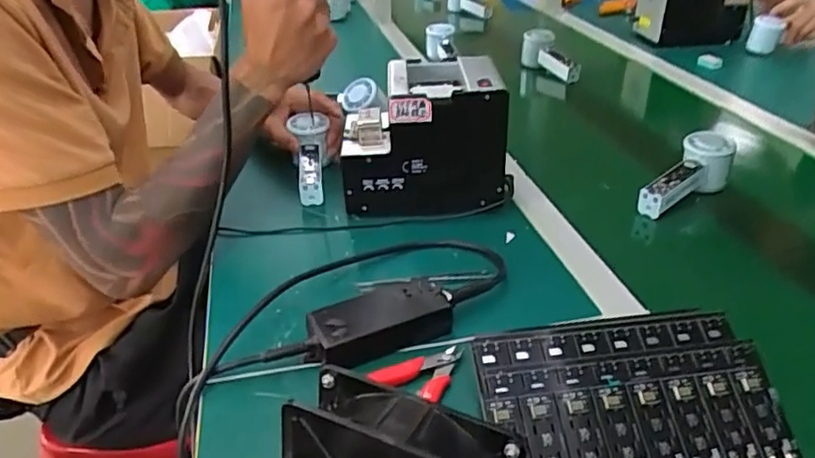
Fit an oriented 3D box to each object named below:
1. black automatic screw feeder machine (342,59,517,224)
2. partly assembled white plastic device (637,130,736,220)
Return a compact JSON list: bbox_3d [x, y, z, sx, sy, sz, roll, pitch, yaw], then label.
[{"bbox_3d":[0.019,-0.104,0.709,0.186,0.145,0.138,-2,32,-2],"label":"black automatic screw feeder machine"},{"bbox_3d":[0.330,-0.061,0.737,0.154,0.058,0.054,-31,43,-23],"label":"partly assembled white plastic device"}]

